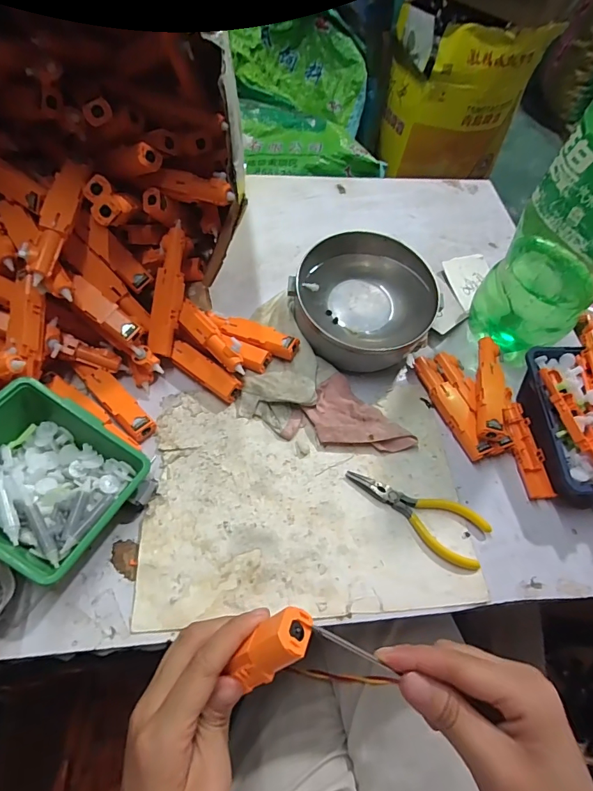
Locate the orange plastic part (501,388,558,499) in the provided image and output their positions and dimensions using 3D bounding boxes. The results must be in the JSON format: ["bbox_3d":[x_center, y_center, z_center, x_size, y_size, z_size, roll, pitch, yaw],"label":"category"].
[{"bbox_3d":[0.226,0.046,0.431,0.023,0.014,0.116,-2,57,-5],"label":"orange plastic part"}]

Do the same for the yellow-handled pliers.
[{"bbox_3d":[0.105,0.102,0.383,0.129,0.009,0.050,28,59,14],"label":"yellow-handled pliers"}]

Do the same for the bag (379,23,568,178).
[{"bbox_3d":[0.362,-0.663,0.998,0.301,0.318,0.121,13,57,4],"label":"bag"}]

